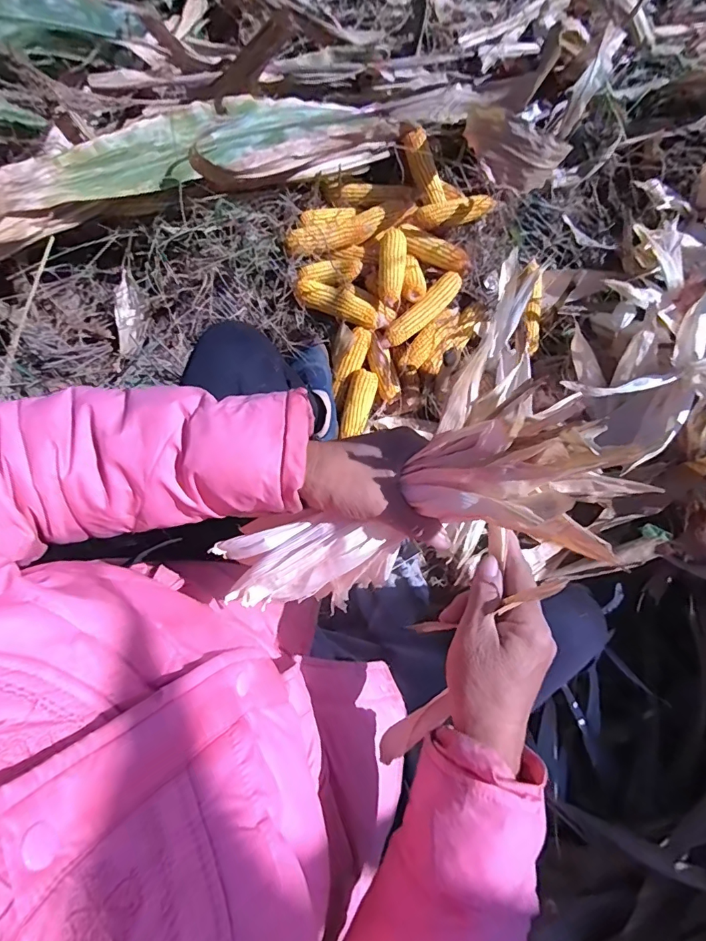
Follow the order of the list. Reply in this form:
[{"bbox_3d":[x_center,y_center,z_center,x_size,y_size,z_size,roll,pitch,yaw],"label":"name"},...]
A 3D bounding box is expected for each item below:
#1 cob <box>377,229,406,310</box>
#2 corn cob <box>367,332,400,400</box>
[{"bbox_3d":[0.079,-0.414,0.905,0.056,0.041,0.164,5,74,2],"label":"cob"},{"bbox_3d":[0.059,-0.226,0.947,0.052,0.042,0.123,-17,94,-4],"label":"corn cob"}]

